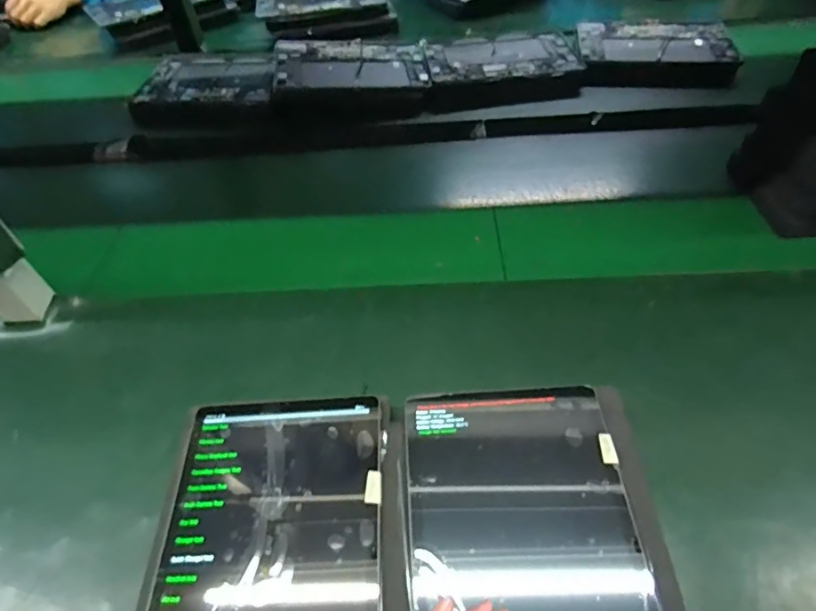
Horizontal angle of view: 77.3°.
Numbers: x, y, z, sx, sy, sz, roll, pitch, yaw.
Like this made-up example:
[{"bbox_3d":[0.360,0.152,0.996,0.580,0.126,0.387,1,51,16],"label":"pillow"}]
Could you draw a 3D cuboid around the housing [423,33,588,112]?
[{"bbox_3d":[0.155,-0.412,0.890,0.273,0.038,0.194,-8,50,-2],"label":"housing"}]

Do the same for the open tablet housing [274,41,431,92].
[{"bbox_3d":[-0.097,-0.412,0.880,0.261,0.038,0.159,-3,50,2],"label":"open tablet housing"}]

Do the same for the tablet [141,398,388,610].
[{"bbox_3d":[-0.104,0.188,0.382,0.172,0.009,0.254,-2,52,3],"label":"tablet"}]

